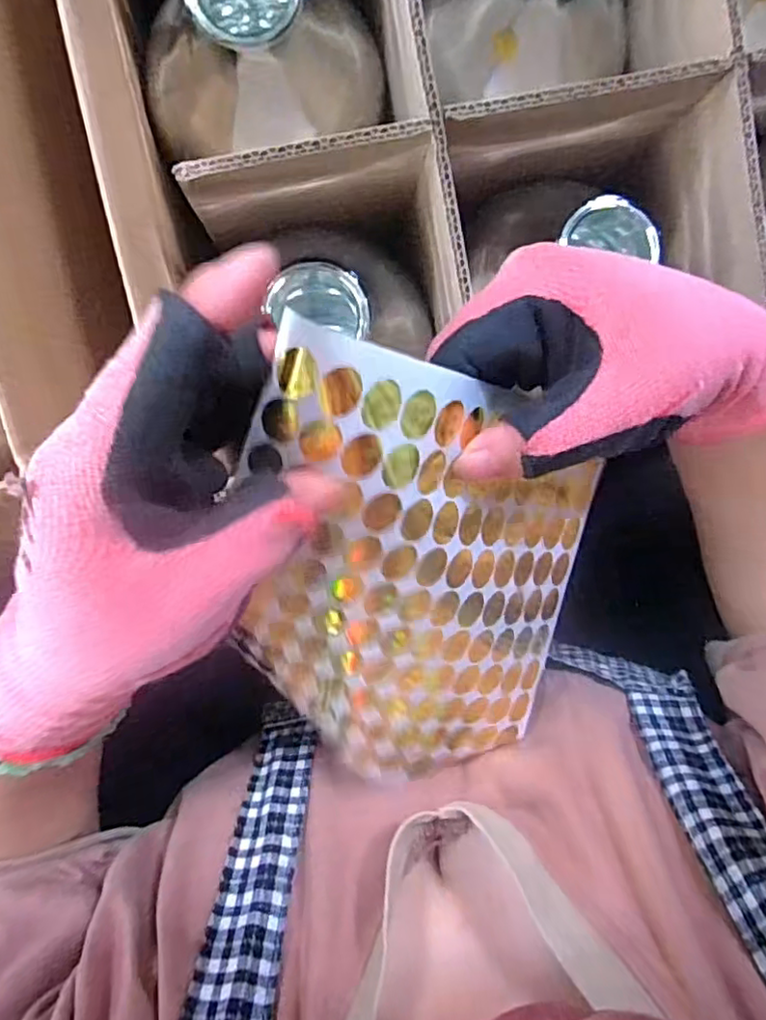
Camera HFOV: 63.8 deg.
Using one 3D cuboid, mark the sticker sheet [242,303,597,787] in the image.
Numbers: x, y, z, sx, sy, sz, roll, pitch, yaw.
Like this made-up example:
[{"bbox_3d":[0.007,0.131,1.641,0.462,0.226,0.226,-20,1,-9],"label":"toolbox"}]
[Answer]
[{"bbox_3d":[0.020,0.025,0.229,0.137,0.026,0.174,-4,118,-26],"label":"sticker sheet"}]

